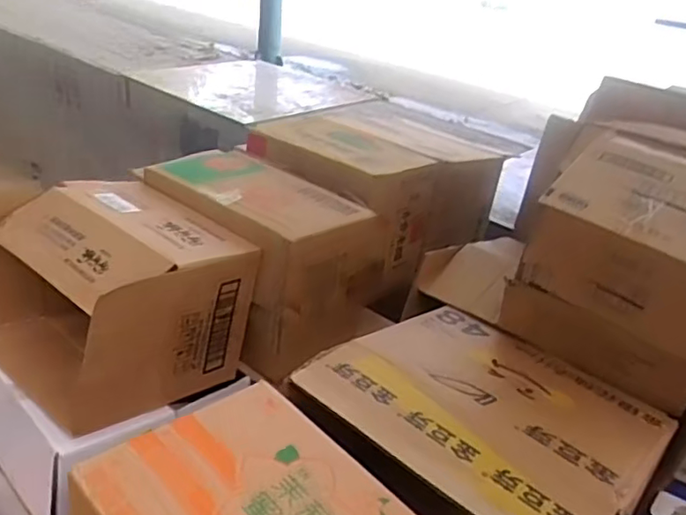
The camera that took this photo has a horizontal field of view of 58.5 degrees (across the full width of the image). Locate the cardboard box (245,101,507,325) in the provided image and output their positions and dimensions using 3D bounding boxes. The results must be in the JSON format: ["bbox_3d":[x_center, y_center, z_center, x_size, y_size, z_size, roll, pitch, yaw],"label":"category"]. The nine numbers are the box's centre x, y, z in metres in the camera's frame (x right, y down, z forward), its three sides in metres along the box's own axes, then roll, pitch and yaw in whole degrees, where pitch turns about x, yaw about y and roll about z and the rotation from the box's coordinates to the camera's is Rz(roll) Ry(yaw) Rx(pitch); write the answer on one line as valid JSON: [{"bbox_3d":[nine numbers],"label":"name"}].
[{"bbox_3d":[0.108,-0.164,1.409,0.339,0.277,0.610,26,34,32],"label":"cardboard box"}]

